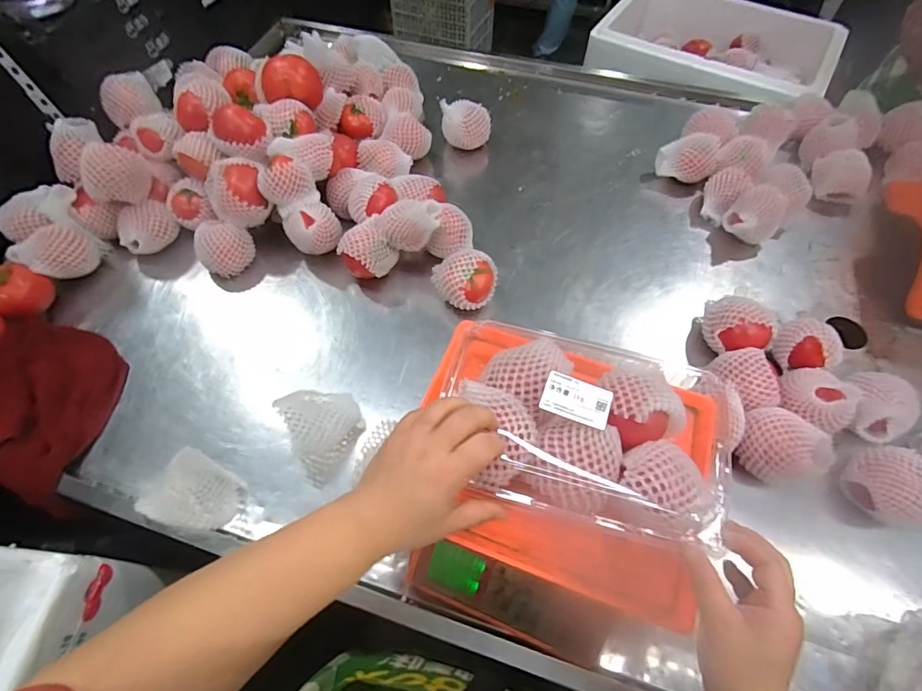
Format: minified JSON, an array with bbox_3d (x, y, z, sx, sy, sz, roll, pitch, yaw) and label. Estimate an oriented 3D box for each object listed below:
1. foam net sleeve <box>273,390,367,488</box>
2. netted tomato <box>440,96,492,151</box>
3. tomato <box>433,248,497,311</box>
[{"bbox_3d":[-0.175,0.098,0.579,0.094,0.069,0.103,-29,63,-15],"label":"foam net sleeve"},{"bbox_3d":[0.010,-0.421,0.879,0.089,0.073,0.075,-4,59,-1],"label":"netted tomato"},{"bbox_3d":[0.009,-0.094,0.689,0.091,0.069,0.082,-16,60,-8],"label":"tomato"}]

